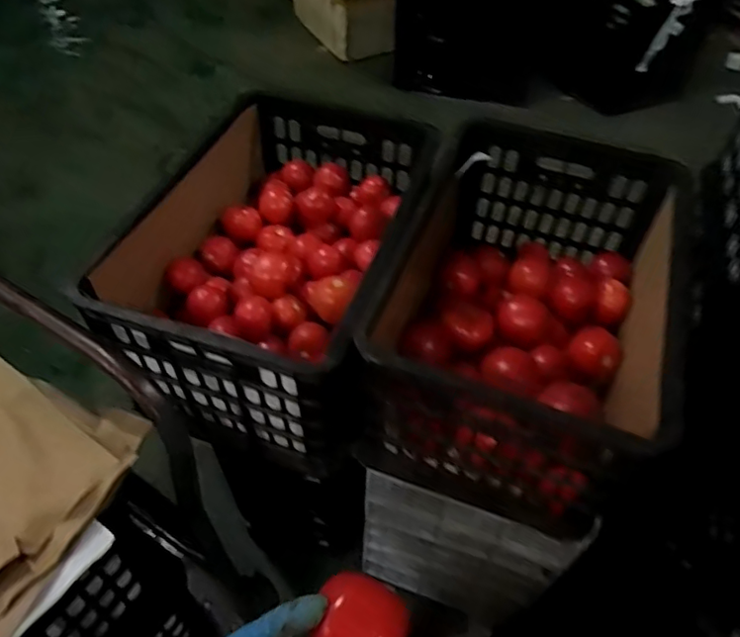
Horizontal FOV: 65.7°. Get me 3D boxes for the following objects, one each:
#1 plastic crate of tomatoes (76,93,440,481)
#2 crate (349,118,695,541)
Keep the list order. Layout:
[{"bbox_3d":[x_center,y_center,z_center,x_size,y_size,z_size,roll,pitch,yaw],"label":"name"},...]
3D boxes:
[{"bbox_3d":[-0.117,-0.079,0.855,0.334,0.247,0.488,13,52,10],"label":"plastic crate of tomatoes"},{"bbox_3d":[0.214,-0.019,0.801,0.323,0.251,0.484,16,53,13],"label":"crate"}]

